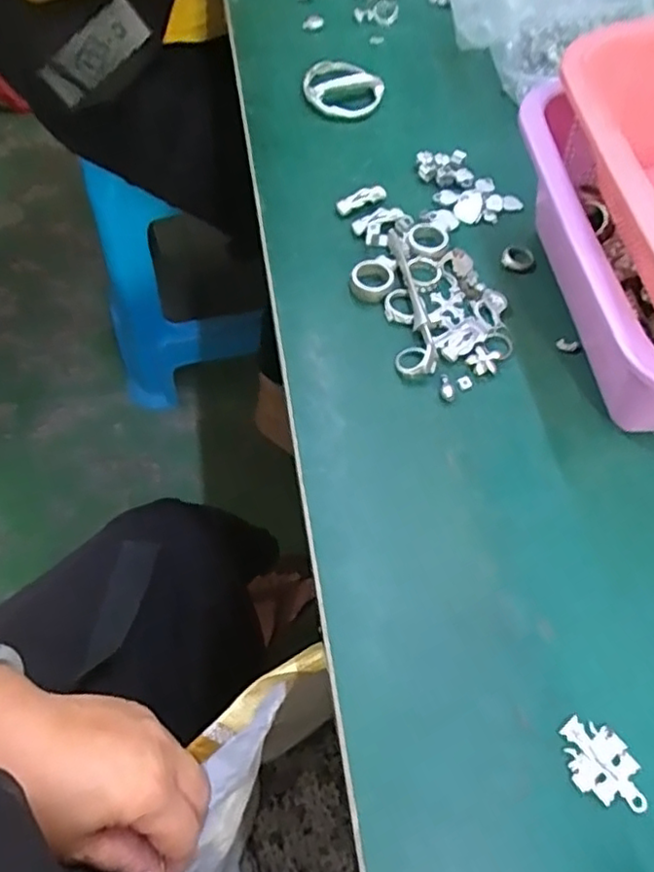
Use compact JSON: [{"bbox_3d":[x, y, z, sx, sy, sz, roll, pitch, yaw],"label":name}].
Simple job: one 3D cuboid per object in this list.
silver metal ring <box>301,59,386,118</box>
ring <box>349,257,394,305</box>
[{"bbox_3d":[0.012,-0.272,0.481,0.061,0.013,0.062,1,59,-1],"label":"silver metal ring"},{"bbox_3d":[0.027,-0.095,0.371,0.027,0.008,0.031,-4,60,-3],"label":"ring"}]

